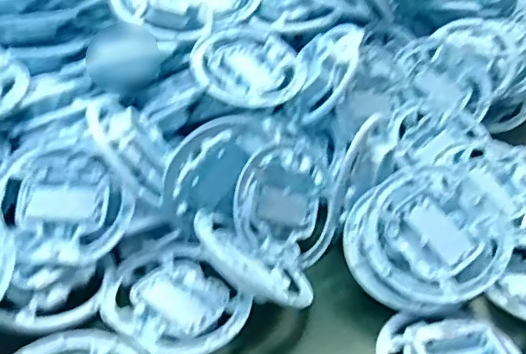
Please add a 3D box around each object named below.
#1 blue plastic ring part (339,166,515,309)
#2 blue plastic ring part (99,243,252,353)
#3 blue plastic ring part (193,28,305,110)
[{"bbox_3d":[0.123,0.047,0.445,0.116,0.021,0.104,-26,65,-2],"label":"blue plastic ring part"},{"bbox_3d":[-0.065,0.091,0.419,0.090,0.016,0.099,3,35,-2],"label":"blue plastic ring part"},{"bbox_3d":[-0.014,-0.105,0.553,0.103,0.020,0.106,10,50,-4],"label":"blue plastic ring part"}]

